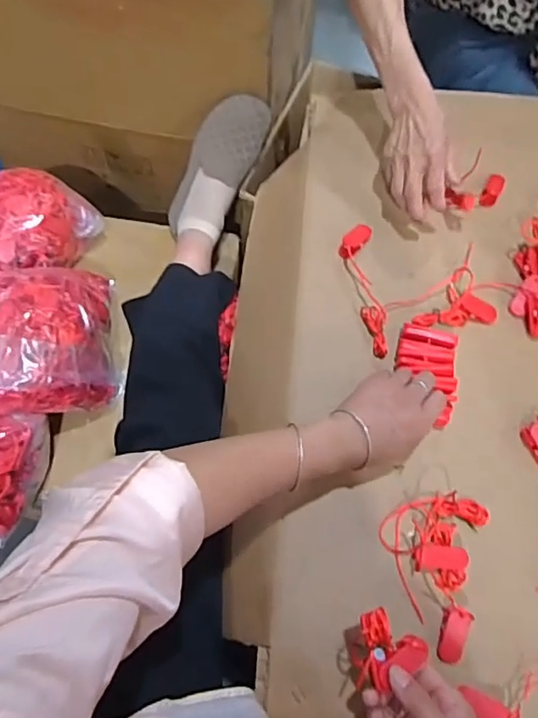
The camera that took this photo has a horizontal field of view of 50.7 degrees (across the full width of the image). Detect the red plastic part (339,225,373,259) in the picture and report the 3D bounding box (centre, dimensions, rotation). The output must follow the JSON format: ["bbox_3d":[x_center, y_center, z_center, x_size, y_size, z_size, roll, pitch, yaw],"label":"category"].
[{"bbox_3d":[0.100,-0.140,0.662,0.024,0.010,0.053,38,72,12],"label":"red plastic part"}]

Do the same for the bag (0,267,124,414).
[{"bbox_3d":[-0.296,-0.030,0.734,0.184,0.121,0.201,-16,69,-8],"label":"bag"}]

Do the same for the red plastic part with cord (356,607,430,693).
[{"bbox_3d":[0.104,0.242,0.472,0.055,0.023,0.059,5,68,0],"label":"red plastic part with cord"}]

